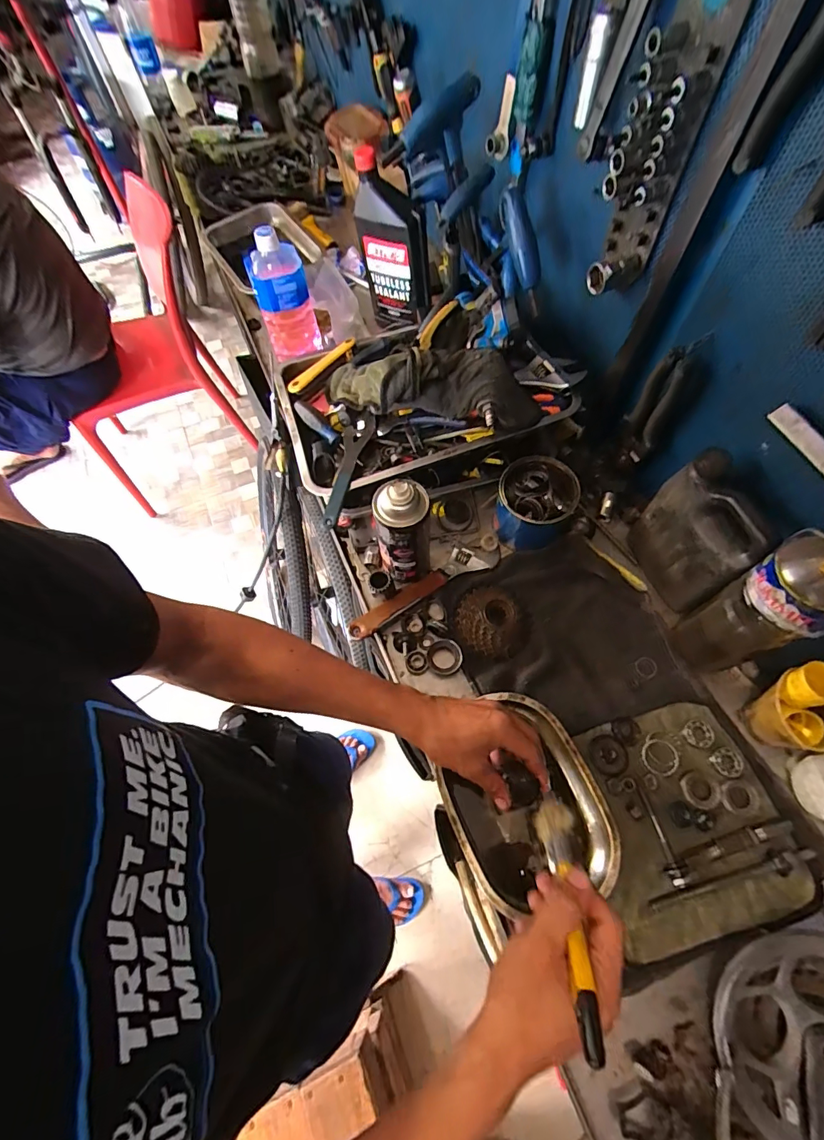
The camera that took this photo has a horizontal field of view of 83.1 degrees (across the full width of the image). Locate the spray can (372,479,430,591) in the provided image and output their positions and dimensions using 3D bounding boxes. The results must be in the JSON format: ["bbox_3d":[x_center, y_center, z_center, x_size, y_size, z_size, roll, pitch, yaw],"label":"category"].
[{"bbox_3d":[-0.011,-0.045,0.565,0.063,0.174,0.060,-12,64,-4],"label":"spray can"}]

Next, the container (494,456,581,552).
[{"bbox_3d":[0.166,-0.089,0.632,0.096,0.103,0.093,-1,64,2],"label":"container"}]

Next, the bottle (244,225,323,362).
[{"bbox_3d":[-0.200,-0.425,0.714,0.080,0.164,0.084,-21,65,-8],"label":"bottle"}]

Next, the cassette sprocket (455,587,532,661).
[{"bbox_3d":[0.108,0.061,0.600,0.093,0.034,0.096,17,66,10],"label":"cassette sprocket"}]

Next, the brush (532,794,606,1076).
[{"bbox_3d":[0.120,0.252,0.353,0.029,0.177,0.035,5,109,4],"label":"brush"}]

